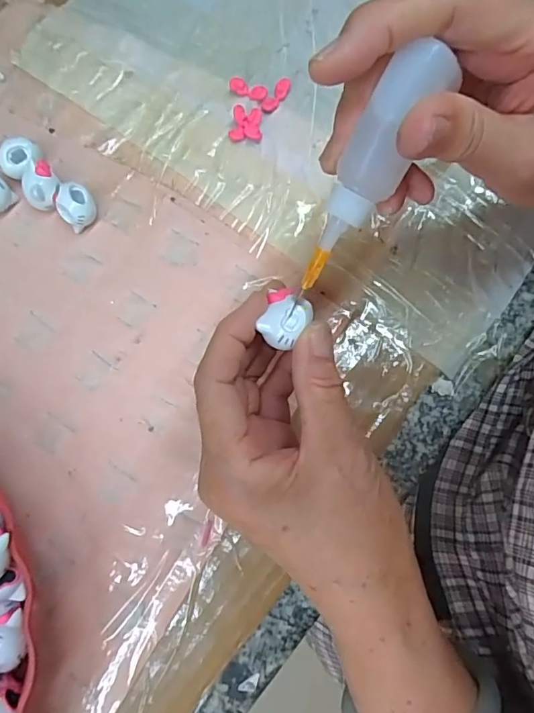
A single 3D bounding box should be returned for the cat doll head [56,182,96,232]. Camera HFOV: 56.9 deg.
[{"bbox_3d":[-0.111,-0.087,0.290,0.022,0.021,0.022,0,79,1],"label":"cat doll head"}]

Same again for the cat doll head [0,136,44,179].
[{"bbox_3d":[-0.146,-0.118,0.298,0.024,0.024,0.020,3,79,1],"label":"cat doll head"}]

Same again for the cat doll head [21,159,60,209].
[{"bbox_3d":[-0.133,-0.099,0.293,0.020,0.020,0.023,-30,80,-4],"label":"cat doll head"}]

